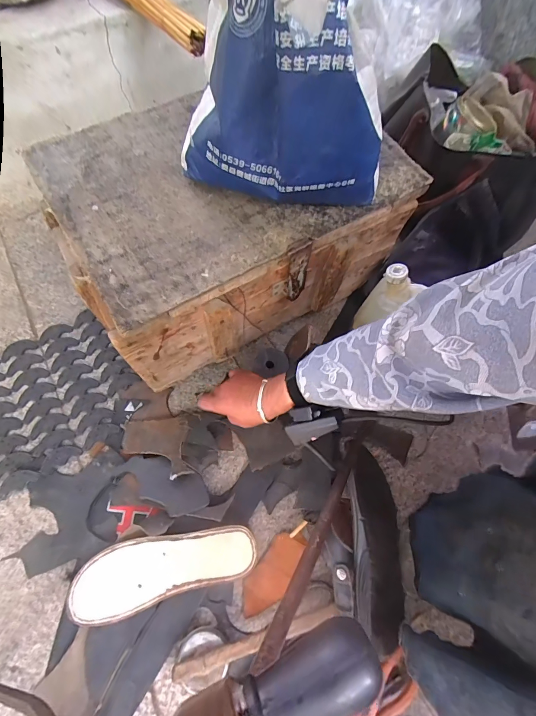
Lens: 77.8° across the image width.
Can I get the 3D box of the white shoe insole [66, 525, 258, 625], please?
[{"bbox_3d":[-0.138,0.280,0.448,0.239,0.006,0.078,-13,62,-9],"label":"white shoe insole"}]

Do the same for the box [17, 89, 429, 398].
[{"bbox_3d":[-0.050,-0.211,0.556,0.470,0.227,0.326,-27,68,-15],"label":"box"}]

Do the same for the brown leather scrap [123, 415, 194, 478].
[{"bbox_3d":[-0.174,0.137,0.513,0.107,0.008,0.099,-11,57,3],"label":"brown leather scrap"}]

